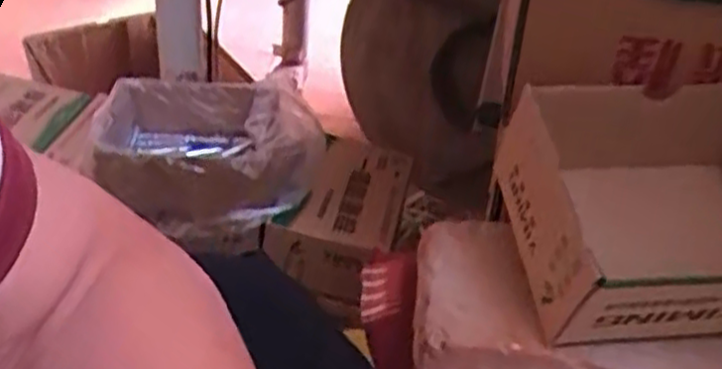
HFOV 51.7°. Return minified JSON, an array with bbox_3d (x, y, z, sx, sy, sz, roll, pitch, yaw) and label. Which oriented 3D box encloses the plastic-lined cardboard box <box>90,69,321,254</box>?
[{"bbox_3d":[-0.153,-0.033,0.761,0.213,0.099,0.129,8,38,3],"label":"plastic-lined cardboard box"}]

